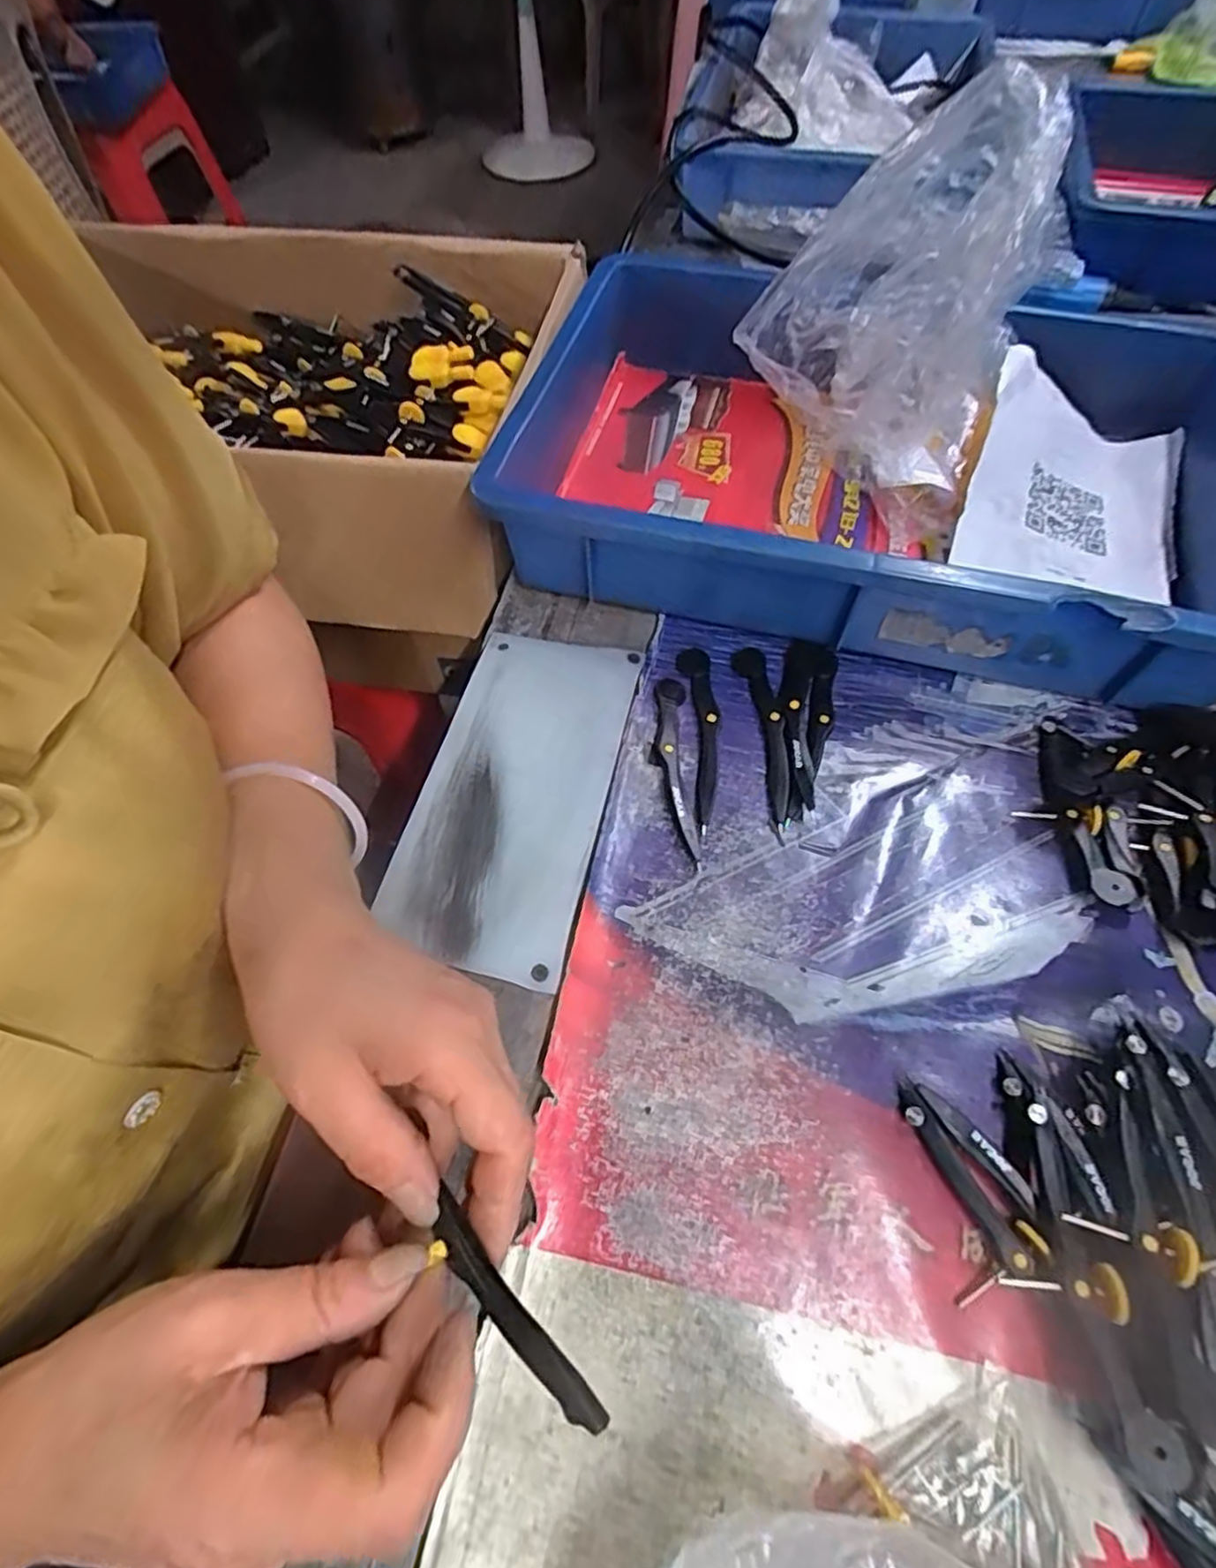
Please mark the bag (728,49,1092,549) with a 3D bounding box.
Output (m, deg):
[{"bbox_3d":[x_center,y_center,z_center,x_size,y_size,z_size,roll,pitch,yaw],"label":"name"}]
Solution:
[{"bbox_3d":[0.171,-0.291,0.434,0.176,0.179,0.149,26,64,16],"label":"bag"}]

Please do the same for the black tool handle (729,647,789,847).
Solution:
[{"bbox_3d":[0.087,-0.027,0.384,0.018,0.009,0.121,-5,60,-1],"label":"black tool handle"}]

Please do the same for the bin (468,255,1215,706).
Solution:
[{"bbox_3d":[0.167,-0.209,0.452,0.460,0.081,0.289,13,61,9],"label":"bin"}]

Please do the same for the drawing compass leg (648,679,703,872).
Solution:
[{"bbox_3d":[0.034,-0.011,0.375,0.022,0.009,0.114,-1,60,1],"label":"drawing compass leg"}]

